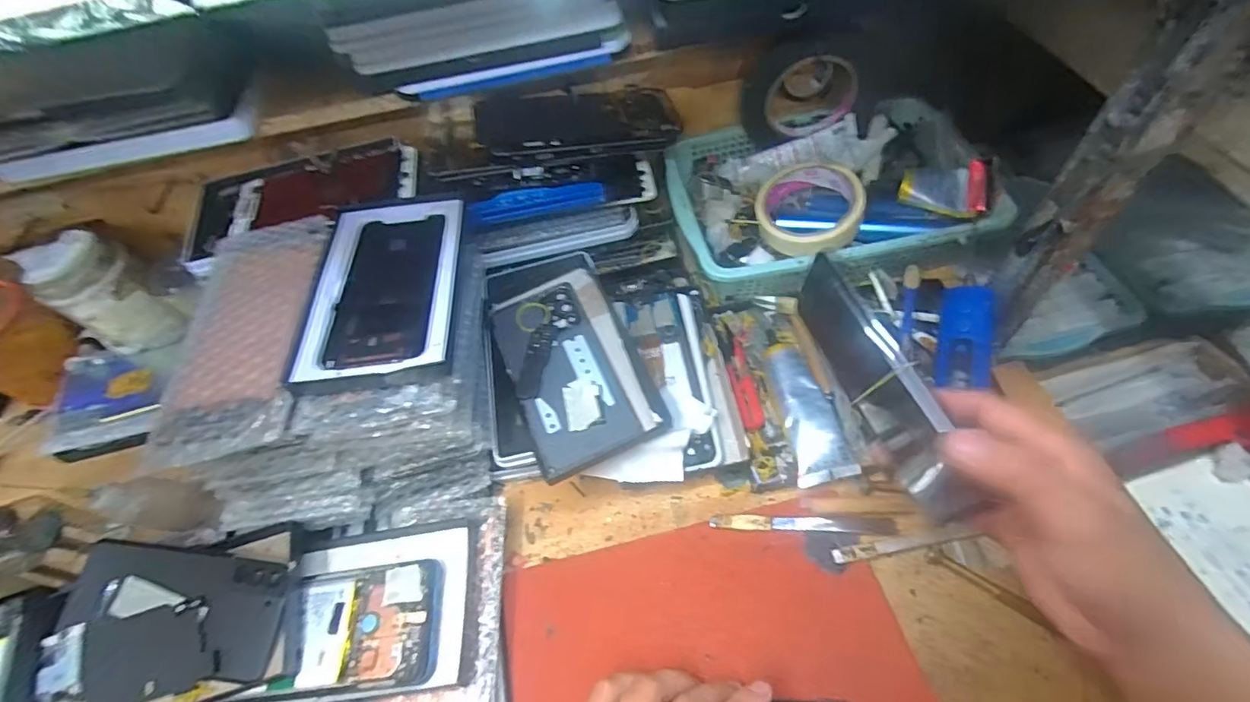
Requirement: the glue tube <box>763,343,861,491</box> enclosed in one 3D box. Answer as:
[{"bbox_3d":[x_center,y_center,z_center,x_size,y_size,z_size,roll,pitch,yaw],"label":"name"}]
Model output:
[{"bbox_3d":[0.145,0.043,0.428,0.042,0.018,0.118,-15,62,13],"label":"glue tube"}]

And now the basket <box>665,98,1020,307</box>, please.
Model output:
[{"bbox_3d":[0.186,-0.146,0.522,0.275,0.073,0.187,-10,56,1],"label":"basket"}]

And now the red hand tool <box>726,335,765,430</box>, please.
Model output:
[{"bbox_3d":[0.099,0.023,0.459,0.021,0.015,0.094,-8,56,2],"label":"red hand tool"}]

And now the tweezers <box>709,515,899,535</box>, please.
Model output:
[{"bbox_3d":[0.130,0.127,0.398,0.132,0.007,0.012,-1,56,7],"label":"tweezers"}]

